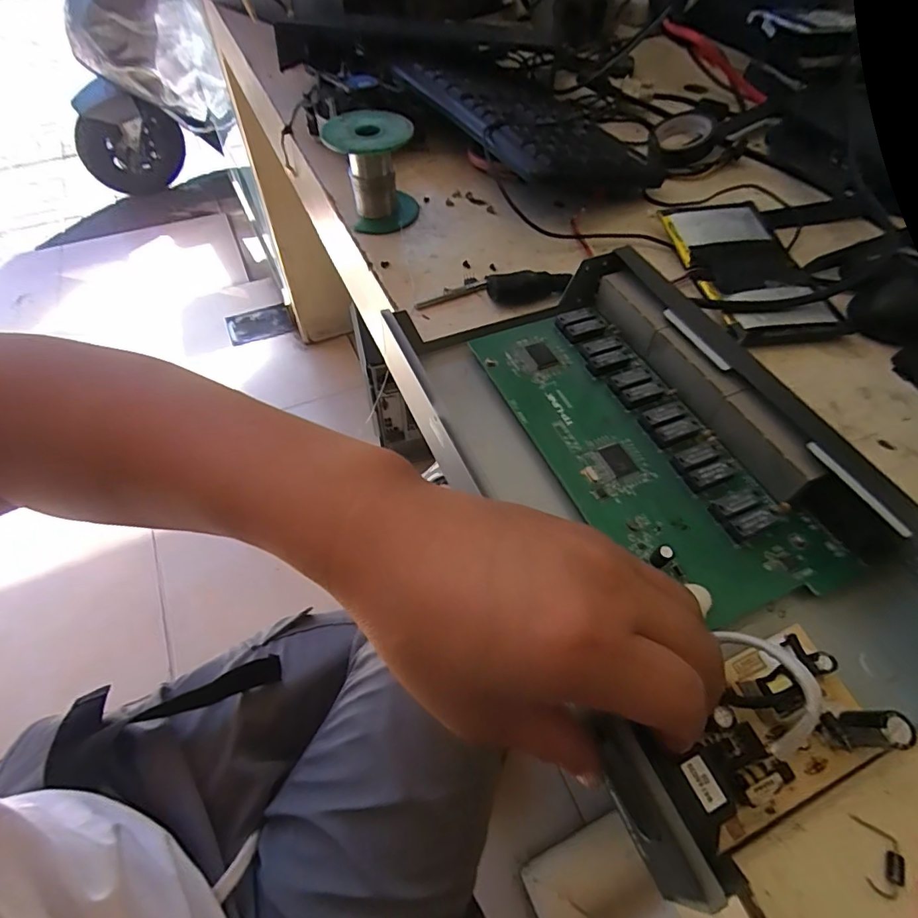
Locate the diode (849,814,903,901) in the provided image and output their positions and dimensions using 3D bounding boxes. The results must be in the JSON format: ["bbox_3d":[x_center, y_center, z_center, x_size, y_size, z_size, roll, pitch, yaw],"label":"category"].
[{"bbox_3d":[0.154,0.145,0.181,0.013,0.004,0.023,7,56,6],"label":"diode"}]

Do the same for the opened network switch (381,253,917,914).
[{"bbox_3d":[0.103,0.004,0.256,0.196,0.045,0.286,-20,58,-12],"label":"opened network switch"}]

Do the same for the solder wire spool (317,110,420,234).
[{"bbox_3d":[-0.070,-0.236,0.411,0.065,0.070,0.065,-7,56,-6],"label":"solder wire spool"}]

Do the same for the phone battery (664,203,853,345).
[{"bbox_3d":[0.213,-0.143,0.365,0.082,0.008,0.142,-5,56,-5],"label":"phone battery"}]

